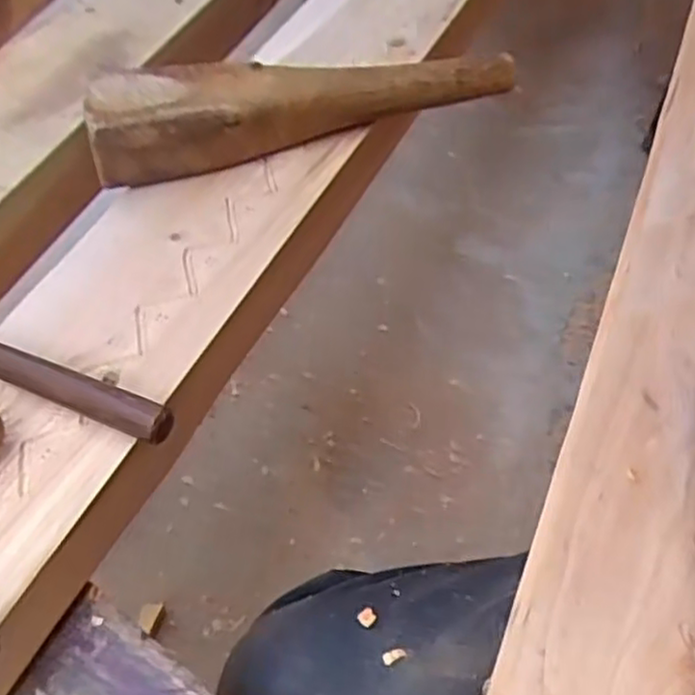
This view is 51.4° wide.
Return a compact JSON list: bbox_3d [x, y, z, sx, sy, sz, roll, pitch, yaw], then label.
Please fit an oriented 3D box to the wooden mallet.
[{"bbox_3d":[-0.026,-0.159,0.461,0.271,0.050,0.059,-17,55,-17],"label":"wooden mallet"}]

